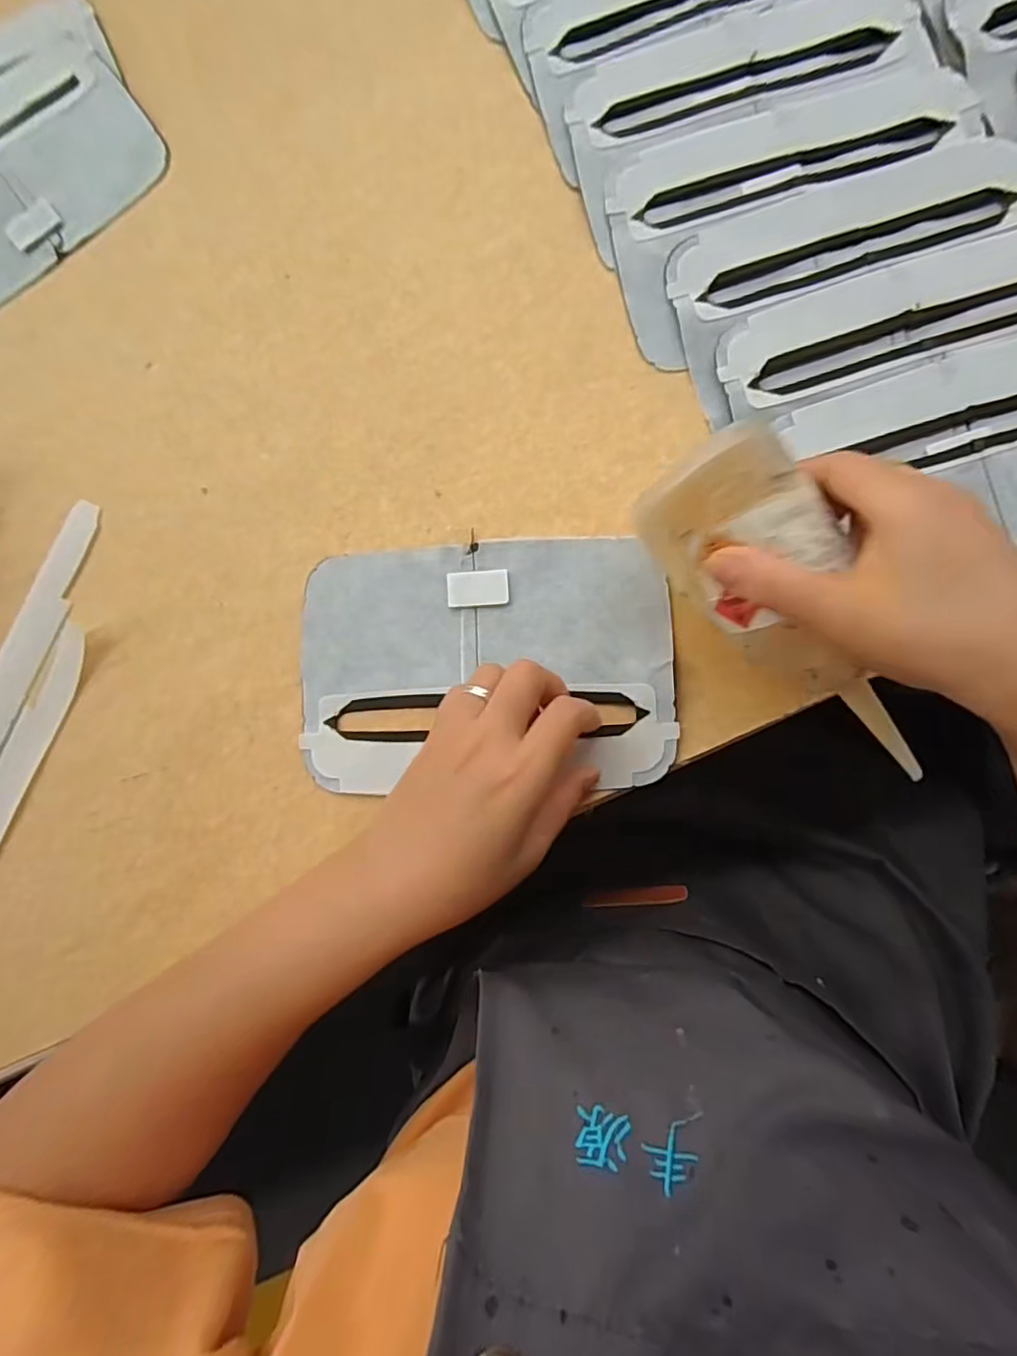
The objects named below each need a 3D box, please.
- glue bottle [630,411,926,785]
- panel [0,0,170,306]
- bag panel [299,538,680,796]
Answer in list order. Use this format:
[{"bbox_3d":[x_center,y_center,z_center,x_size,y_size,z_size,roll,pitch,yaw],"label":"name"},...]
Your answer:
[{"bbox_3d":[0.119,-0.024,0.251,0.060,0.030,0.158,-35,101,2],"label":"glue bottle"},{"bbox_3d":[-0.335,-0.339,0.389,0.199,0.012,0.176,-37,82,2],"label":"panel"},{"bbox_3d":[-0.014,-0.008,0.318,0.192,0.009,0.127,-2,80,6],"label":"bag panel"}]

